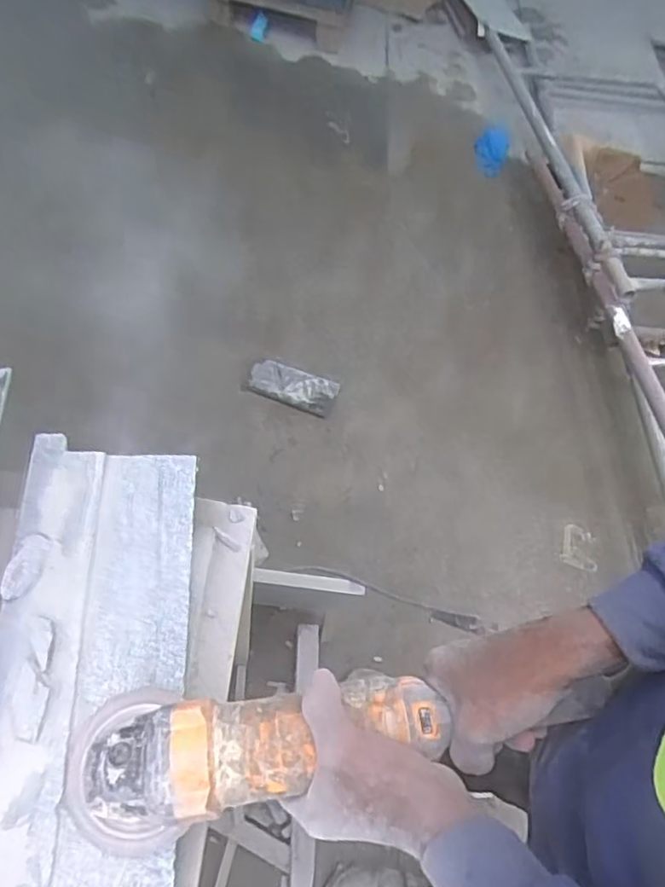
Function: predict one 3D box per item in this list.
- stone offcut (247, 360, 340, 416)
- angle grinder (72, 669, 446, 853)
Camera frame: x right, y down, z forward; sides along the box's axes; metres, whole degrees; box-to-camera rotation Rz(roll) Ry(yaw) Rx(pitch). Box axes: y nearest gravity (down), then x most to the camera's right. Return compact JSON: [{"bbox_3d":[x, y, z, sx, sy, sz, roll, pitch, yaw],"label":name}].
[{"bbox_3d":[-0.104,-0.146,1.599,0.223,0.032,0.105,15,61,5],"label":"stone offcut"},{"bbox_3d":[-0.061,0.224,0.437,0.264,0.108,0.101,-2,61,-4],"label":"angle grinder"}]

